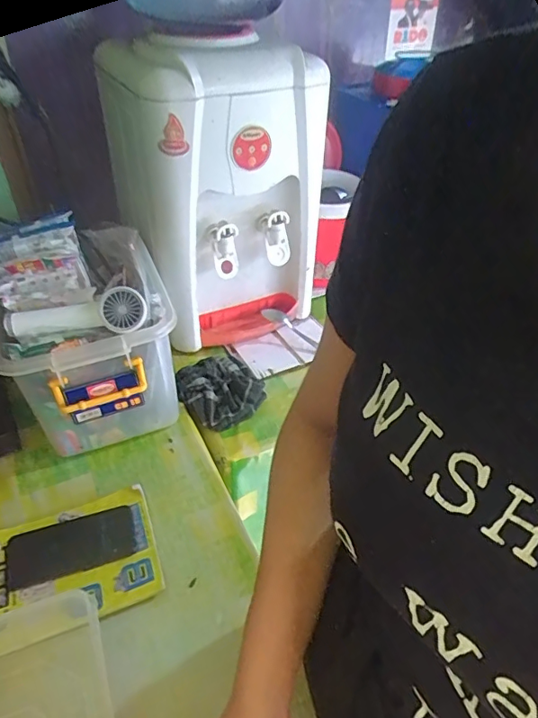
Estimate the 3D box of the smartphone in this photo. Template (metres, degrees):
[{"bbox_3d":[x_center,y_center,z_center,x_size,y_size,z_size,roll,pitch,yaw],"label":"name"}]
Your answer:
[{"bbox_3d":[-0.248,0.233,0.647,0.150,0.015,0.081,-13,40,-16],"label":"smartphone"}]

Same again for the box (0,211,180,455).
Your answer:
[{"bbox_3d":[-0.277,-0.040,0.802,0.234,0.257,0.338,-12,40,-15],"label":"box"}]

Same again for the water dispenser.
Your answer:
[{"bbox_3d":[-0.094,-0.311,0.959,0.316,0.490,0.305,-16,41,-19],"label":"water dispenser"}]

